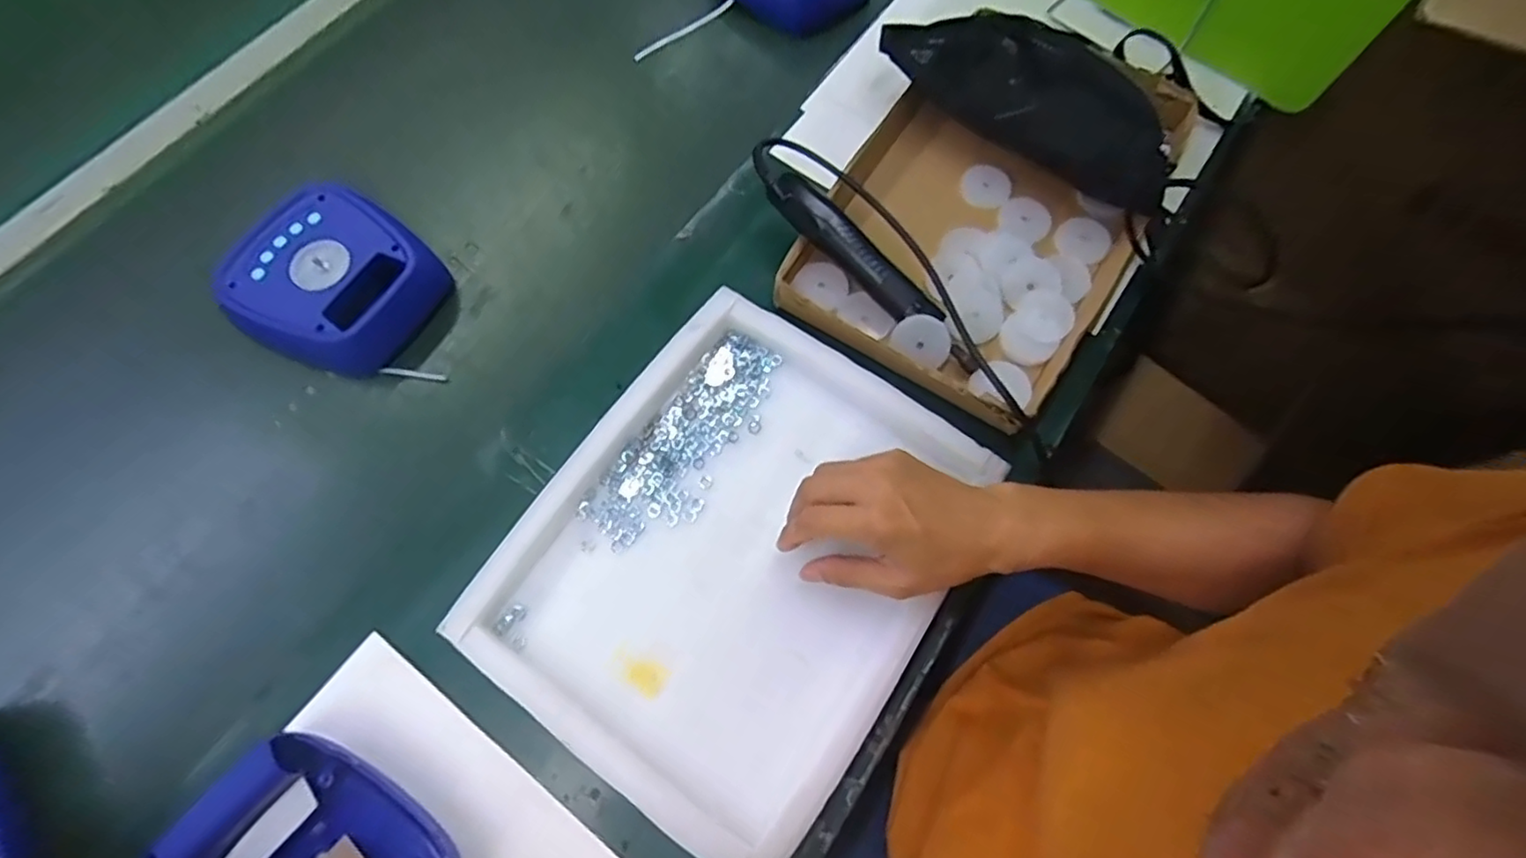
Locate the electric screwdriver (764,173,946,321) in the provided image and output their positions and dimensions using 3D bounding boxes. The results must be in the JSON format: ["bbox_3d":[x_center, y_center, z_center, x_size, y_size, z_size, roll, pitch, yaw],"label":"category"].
[{"bbox_3d":[0.081,-0.160,0.580,0.188,0.030,0.033,43,73,5],"label":"electric screwdriver"}]

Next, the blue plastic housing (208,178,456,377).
[{"bbox_3d":[-0.399,-0.139,0.597,0.168,0.060,0.157,27,73,14],"label":"blue plastic housing"}]

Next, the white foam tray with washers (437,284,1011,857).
[{"bbox_3d":[-0.021,0.090,0.497,0.303,0.032,0.355,34,73,12],"label":"white foam tray with washers"}]

